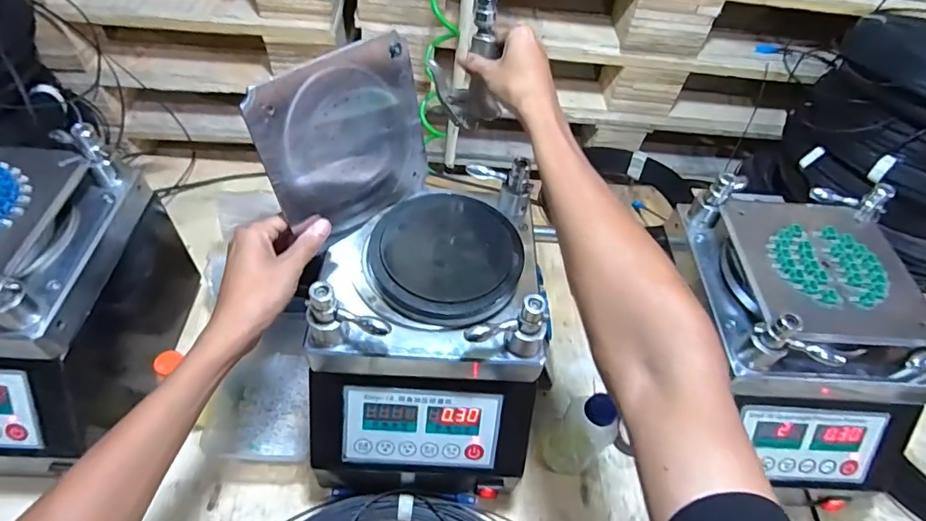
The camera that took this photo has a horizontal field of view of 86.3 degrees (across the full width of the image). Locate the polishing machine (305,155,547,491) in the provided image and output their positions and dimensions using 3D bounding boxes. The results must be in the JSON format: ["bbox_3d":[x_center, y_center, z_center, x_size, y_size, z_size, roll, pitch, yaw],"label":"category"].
[{"bbox_3d":[-0.041,0.087,0.551,0.220,0.282,0.272,5,53,-2],"label":"polishing machine"}]

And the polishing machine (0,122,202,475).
[{"bbox_3d":[-0.471,0.046,0.532,0.214,0.278,0.297,4,53,-3],"label":"polishing machine"}]

